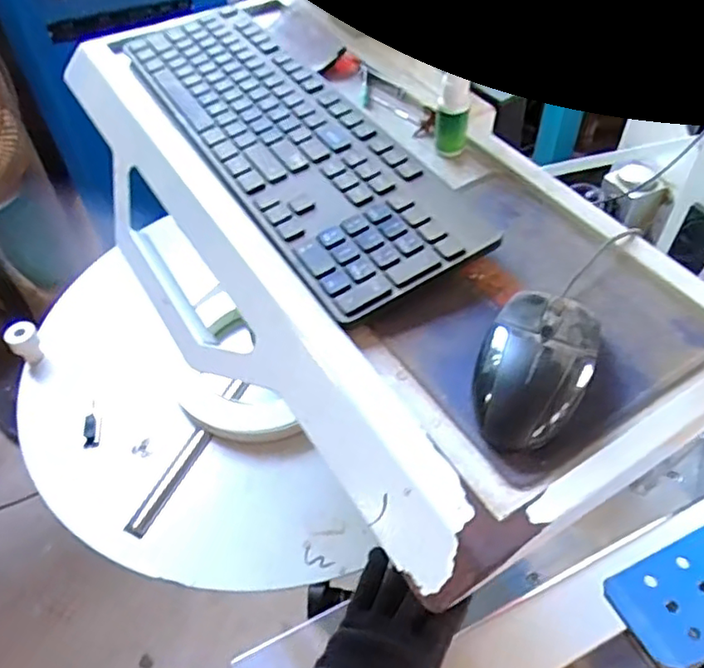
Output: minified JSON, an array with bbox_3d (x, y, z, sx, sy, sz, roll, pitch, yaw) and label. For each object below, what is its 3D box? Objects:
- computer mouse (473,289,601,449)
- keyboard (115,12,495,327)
[{"bbox_3d":[0.104,0.015,0.343,0.059,0.031,0.103,19,53,17],"label":"computer mouse"},{"bbox_3d":[-0.063,-0.172,0.503,0.125,0.020,0.422,-27,54,-19],"label":"keyboard"}]

